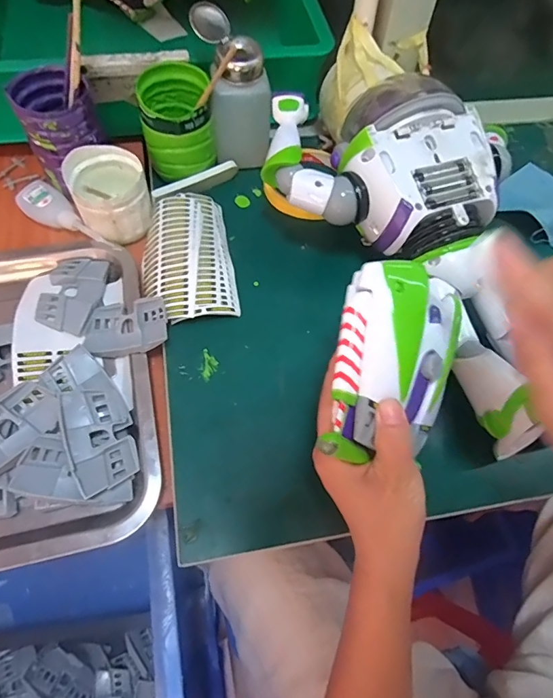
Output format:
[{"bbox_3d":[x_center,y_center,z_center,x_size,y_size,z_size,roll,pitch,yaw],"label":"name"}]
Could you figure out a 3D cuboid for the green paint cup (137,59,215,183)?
[{"bbox_3d":[-0.089,-0.207,0.398,0.063,0.073,0.068,-7,65,-7],"label":"green paint cup"}]

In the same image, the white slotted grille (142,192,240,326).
[{"bbox_3d":[-0.078,-0.079,0.377,0.075,0.025,0.123,-9,64,-8],"label":"white slotted grille"}]

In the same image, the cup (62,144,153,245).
[{"bbox_3d":[-0.148,-0.139,0.392,0.062,0.058,0.062,1,63,-3],"label":"cup"}]

